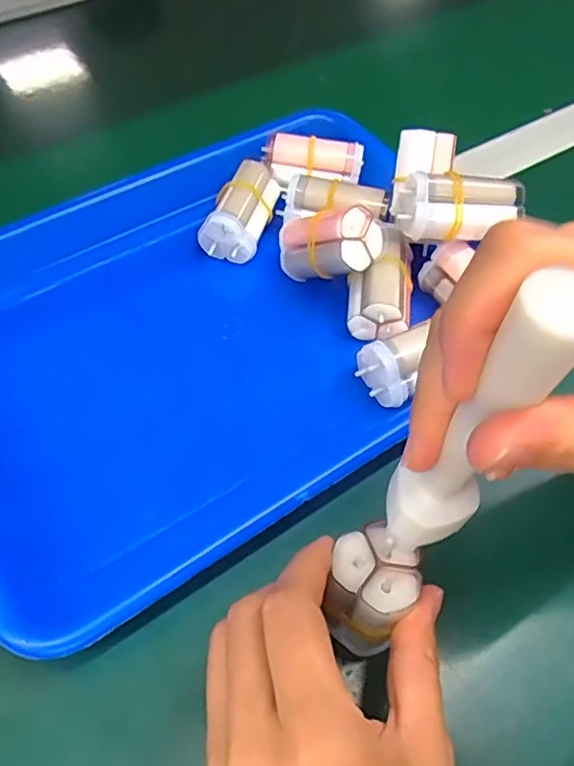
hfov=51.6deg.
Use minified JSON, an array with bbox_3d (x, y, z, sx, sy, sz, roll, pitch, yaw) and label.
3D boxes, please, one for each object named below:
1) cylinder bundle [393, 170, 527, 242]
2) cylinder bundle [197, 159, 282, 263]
[{"bbox_3d":[0.097,-0.100,0.335,0.067,0.027,0.030,-8,56,-5],"label":"cylinder bundle"},{"bbox_3d":[-0.028,-0.112,0.381,0.035,0.032,0.062,16,57,10],"label":"cylinder bundle"}]

